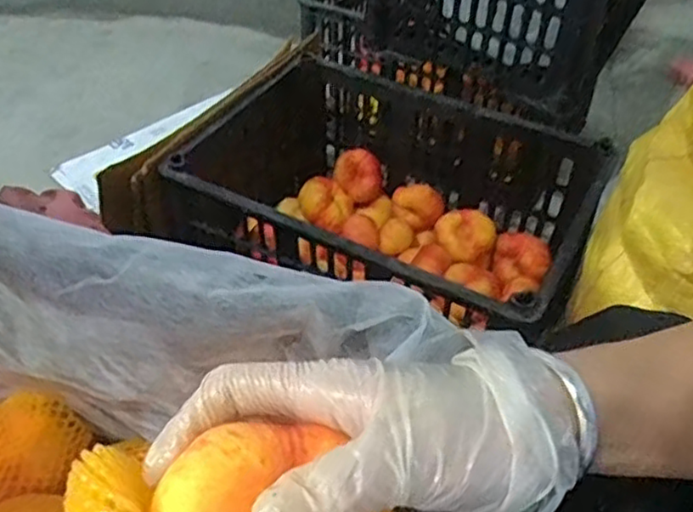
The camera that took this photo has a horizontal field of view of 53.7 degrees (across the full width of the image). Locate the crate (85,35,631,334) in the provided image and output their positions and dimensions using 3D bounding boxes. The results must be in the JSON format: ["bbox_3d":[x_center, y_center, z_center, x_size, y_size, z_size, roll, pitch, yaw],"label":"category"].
[{"bbox_3d":[0.049,-0.062,0.953,0.505,0.227,0.379,19,47,19],"label":"crate"}]

